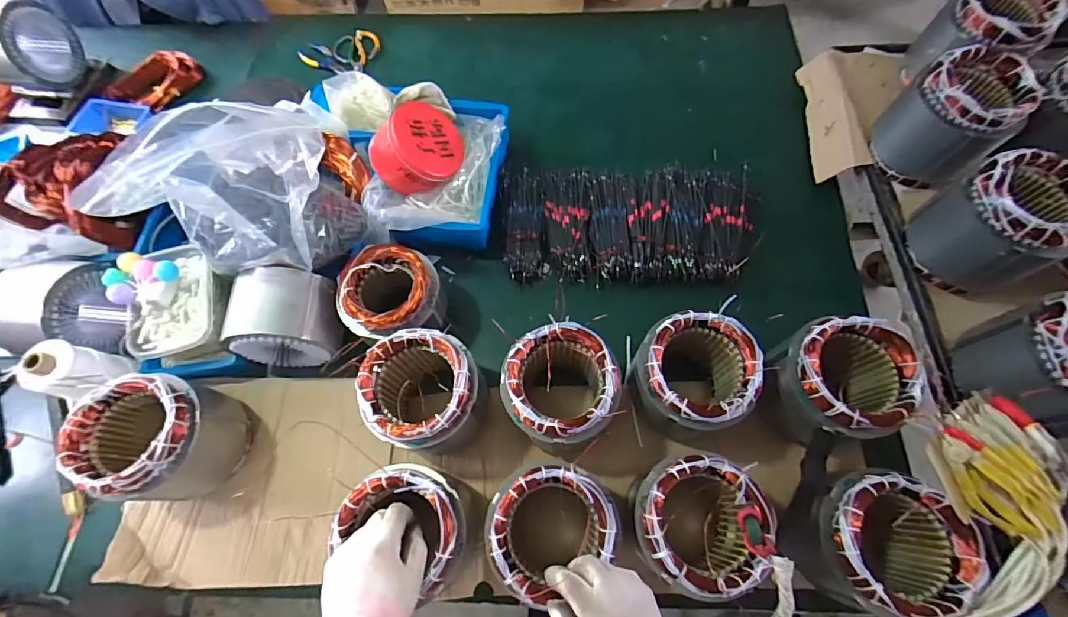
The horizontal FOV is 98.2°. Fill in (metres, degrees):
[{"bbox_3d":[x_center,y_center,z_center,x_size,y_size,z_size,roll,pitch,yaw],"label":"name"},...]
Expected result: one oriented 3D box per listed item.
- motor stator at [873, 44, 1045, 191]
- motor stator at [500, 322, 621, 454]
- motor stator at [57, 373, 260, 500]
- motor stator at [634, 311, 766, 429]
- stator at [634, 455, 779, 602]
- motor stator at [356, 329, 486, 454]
[{"bbox_3d":[0.654,-0.298,0.720,0.157,0.141,0.158,-1,67,2],"label":"motor stator"},{"bbox_3d":[0.035,0.110,0.617,0.142,0.132,0.137,-1,67,2],"label":"motor stator"},{"bbox_3d":[-0.497,0.179,0.632,0.146,0.164,0.149,-5,66,0],"label":"motor stator"},{"bbox_3d":[0.210,0.095,0.635,0.138,0.177,0.149,-1,67,2],"label":"motor stator"},{"bbox_3d":[0.190,0.257,0.556,0.135,0.129,0.139,-1,67,2],"label":"stator"},{"bbox_3d":[-0.146,0.123,0.646,0.142,0.164,0.143,-1,67,2],"label":"motor stator"}]

